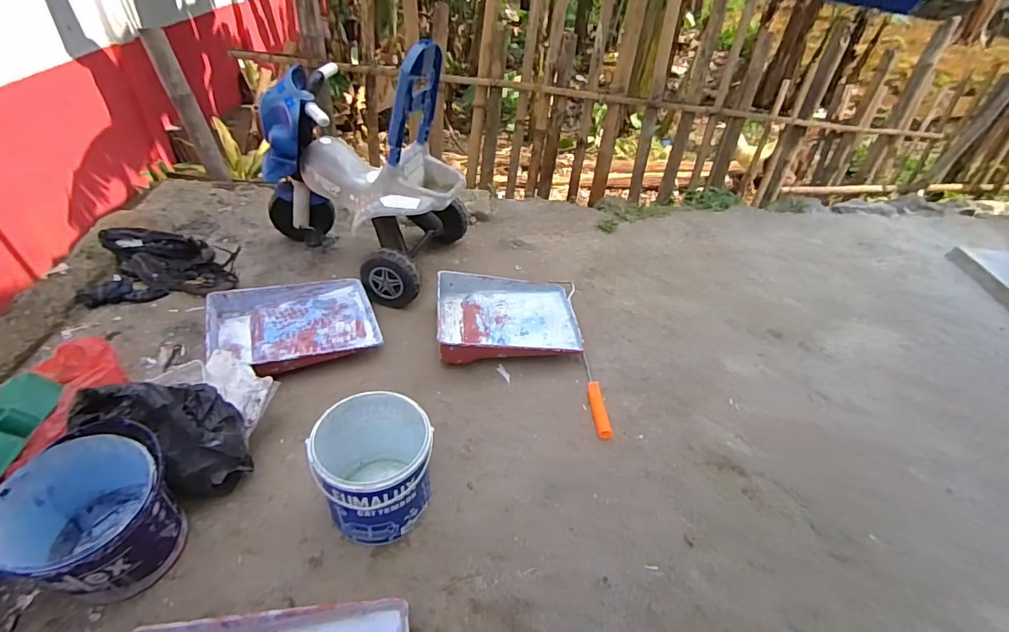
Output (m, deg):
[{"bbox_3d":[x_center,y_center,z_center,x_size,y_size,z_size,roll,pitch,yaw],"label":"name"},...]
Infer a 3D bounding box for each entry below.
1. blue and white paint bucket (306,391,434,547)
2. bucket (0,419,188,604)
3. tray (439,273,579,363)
[{"bbox_3d":[-0.223,0.268,0.826,0.184,0.196,0.183,3,38,-2],"label":"blue and white paint bucket"},{"bbox_3d":[-0.623,0.318,0.739,0.207,0.212,0.205,3,38,-2],"label":"bucket"},{"bbox_3d":[0.008,0.005,1.258,0.379,0.085,0.319,0,38,-6],"label":"tray"}]

